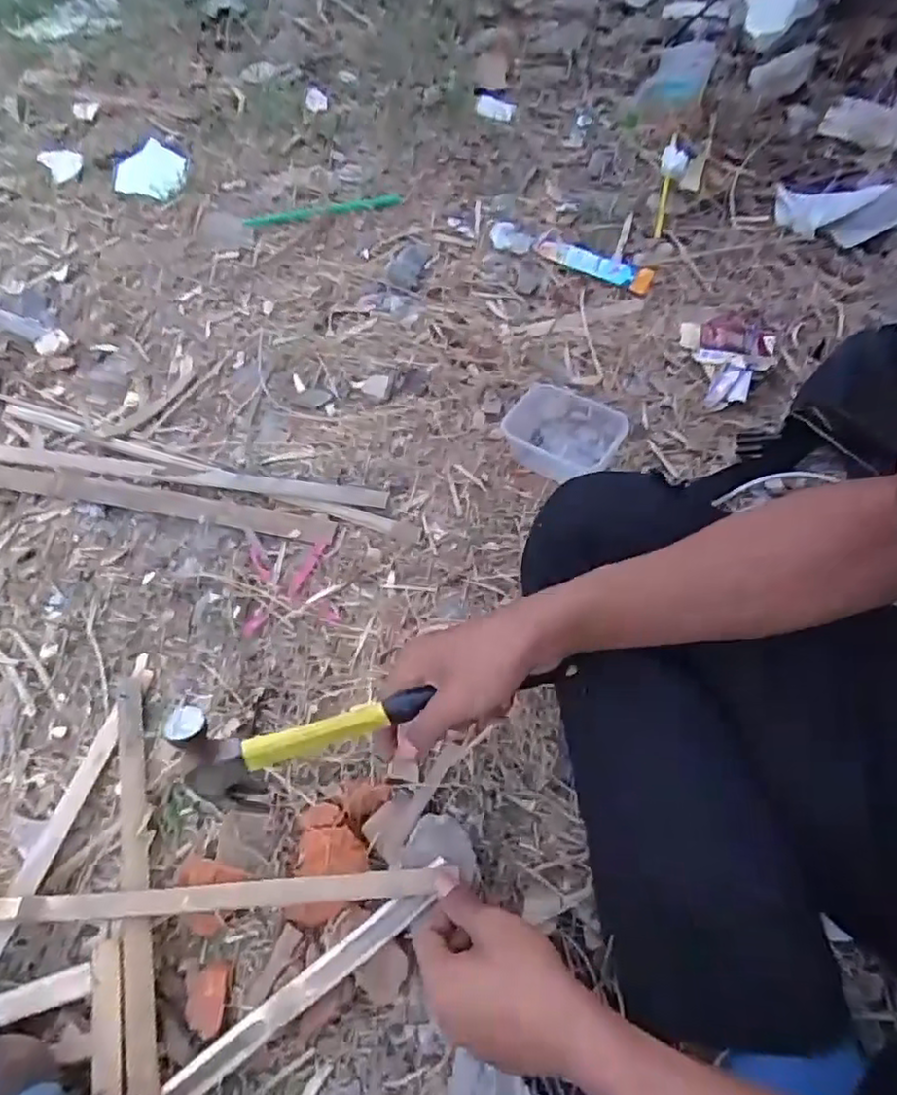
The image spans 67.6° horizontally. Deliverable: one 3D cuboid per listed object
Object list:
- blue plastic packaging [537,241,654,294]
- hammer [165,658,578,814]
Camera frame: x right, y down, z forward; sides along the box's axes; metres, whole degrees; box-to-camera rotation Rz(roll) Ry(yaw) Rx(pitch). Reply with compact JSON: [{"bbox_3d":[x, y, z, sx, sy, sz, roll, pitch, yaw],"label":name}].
[{"bbox_3d":[0.175,-0.339,0.800,0.139,0.010,0.039,27,63,14],"label":"blue plastic packaging"},{"bbox_3d":[-0.038,0.115,0.446,0.265,0.093,0.043,-9,60,-18],"label":"hammer"}]

